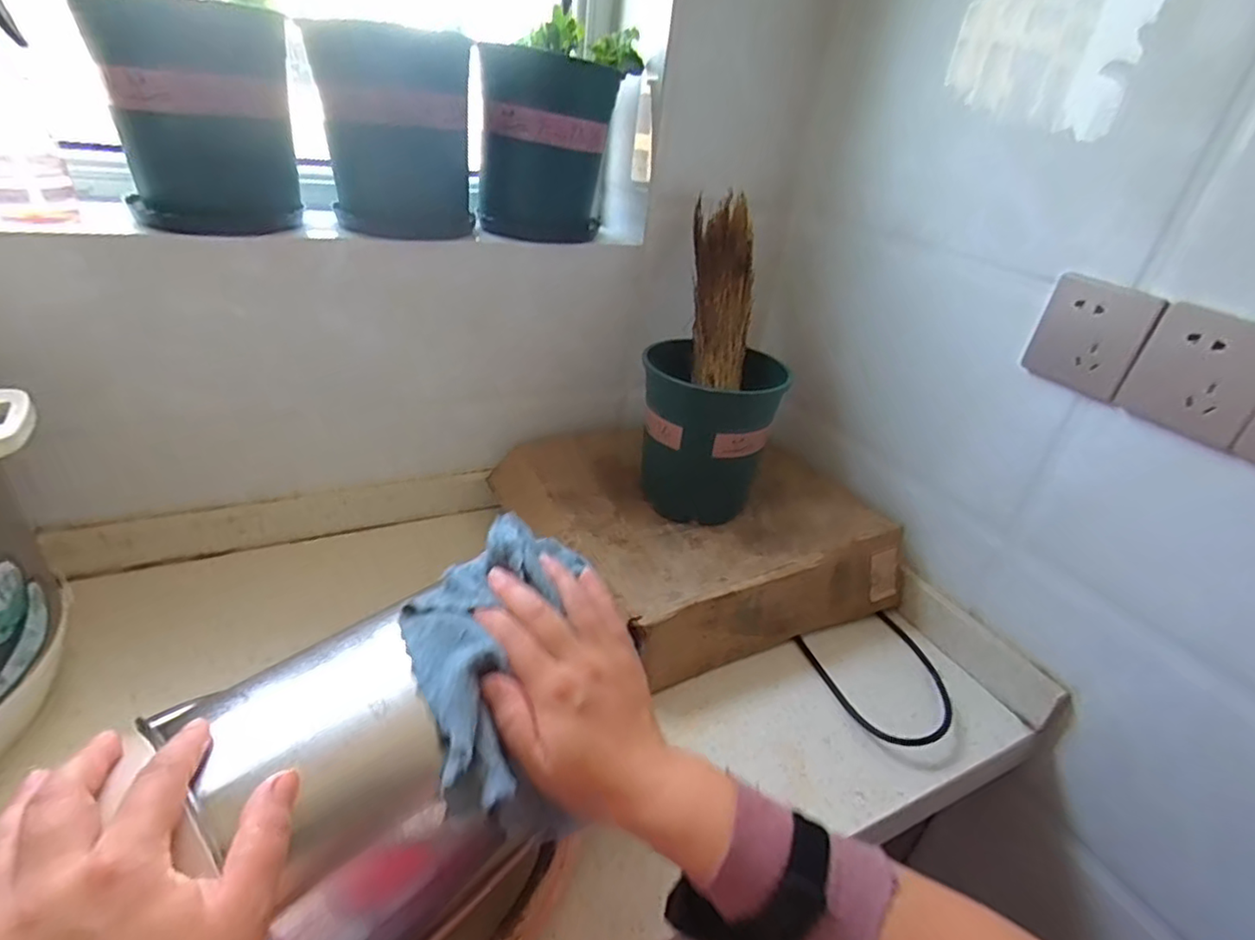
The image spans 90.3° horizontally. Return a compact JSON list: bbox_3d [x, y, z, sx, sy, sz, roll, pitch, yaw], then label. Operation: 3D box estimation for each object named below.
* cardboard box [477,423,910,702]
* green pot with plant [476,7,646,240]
[{"bbox_3d":[0.073,0.062,0.755,0.389,0.091,0.352,-9,34,-27],"label":"cardboard box"},{"bbox_3d":[-0.081,-0.384,0.725,0.163,0.205,0.157,3,30,-8],"label":"green pot with plant"}]

